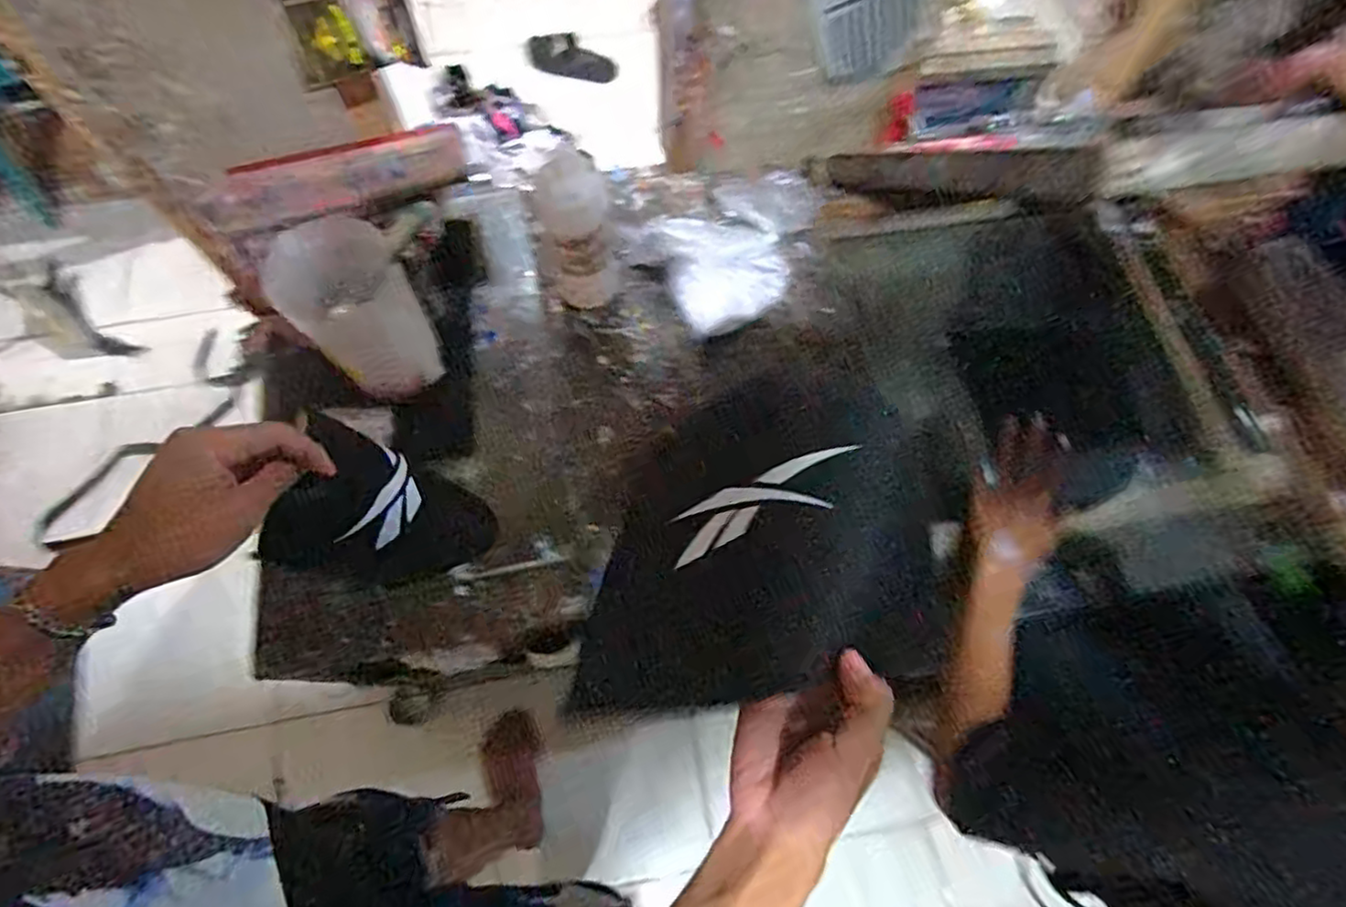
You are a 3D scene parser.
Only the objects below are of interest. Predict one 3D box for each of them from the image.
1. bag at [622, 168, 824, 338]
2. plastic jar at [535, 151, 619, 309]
[{"bbox_3d":[0.085,-0.282,0.933,0.260,0.066,0.197,-23,70,-10],"label":"bag"},{"bbox_3d":[-0.119,-0.281,0.845,0.083,0.207,0.090,1,68,-1],"label":"plastic jar"}]

